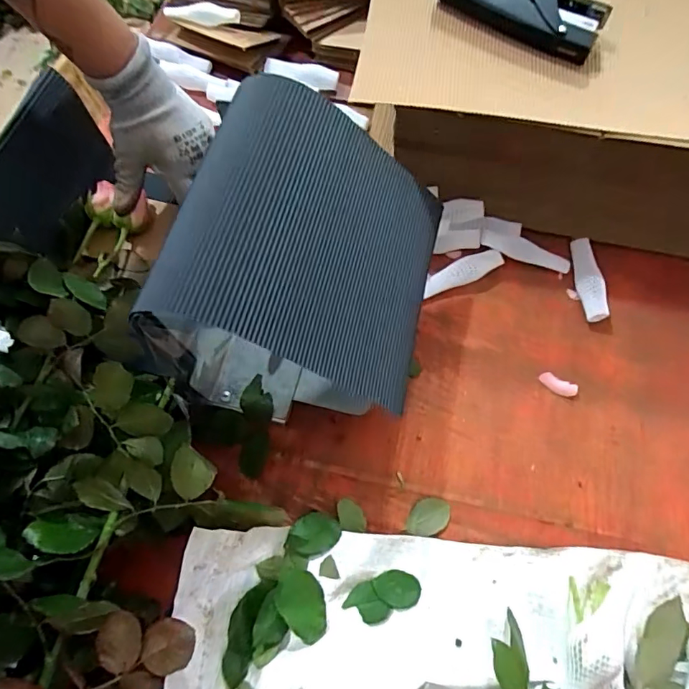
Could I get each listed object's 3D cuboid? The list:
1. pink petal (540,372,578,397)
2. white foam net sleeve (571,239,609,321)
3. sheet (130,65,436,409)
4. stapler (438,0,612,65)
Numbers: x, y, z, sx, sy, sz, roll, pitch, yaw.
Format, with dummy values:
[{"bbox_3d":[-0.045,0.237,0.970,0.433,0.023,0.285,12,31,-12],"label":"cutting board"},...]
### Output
[{"bbox_3d":[0.211,0.040,0.466,0.036,0.012,0.013,33,72,13],"label":"pink petal"},{"bbox_3d":[0.257,-0.070,0.503,0.021,0.025,0.095,-1,68,0],"label":"white foam net sleeve"},{"bbox_3d":[-0.032,-0.087,0.447,0.280,0.061,0.245,21,113,-4],"label":"sheet"},{"bbox_3d":[0.170,-0.320,0.442,0.151,0.037,0.067,36,73,14],"label":"stapler"}]

